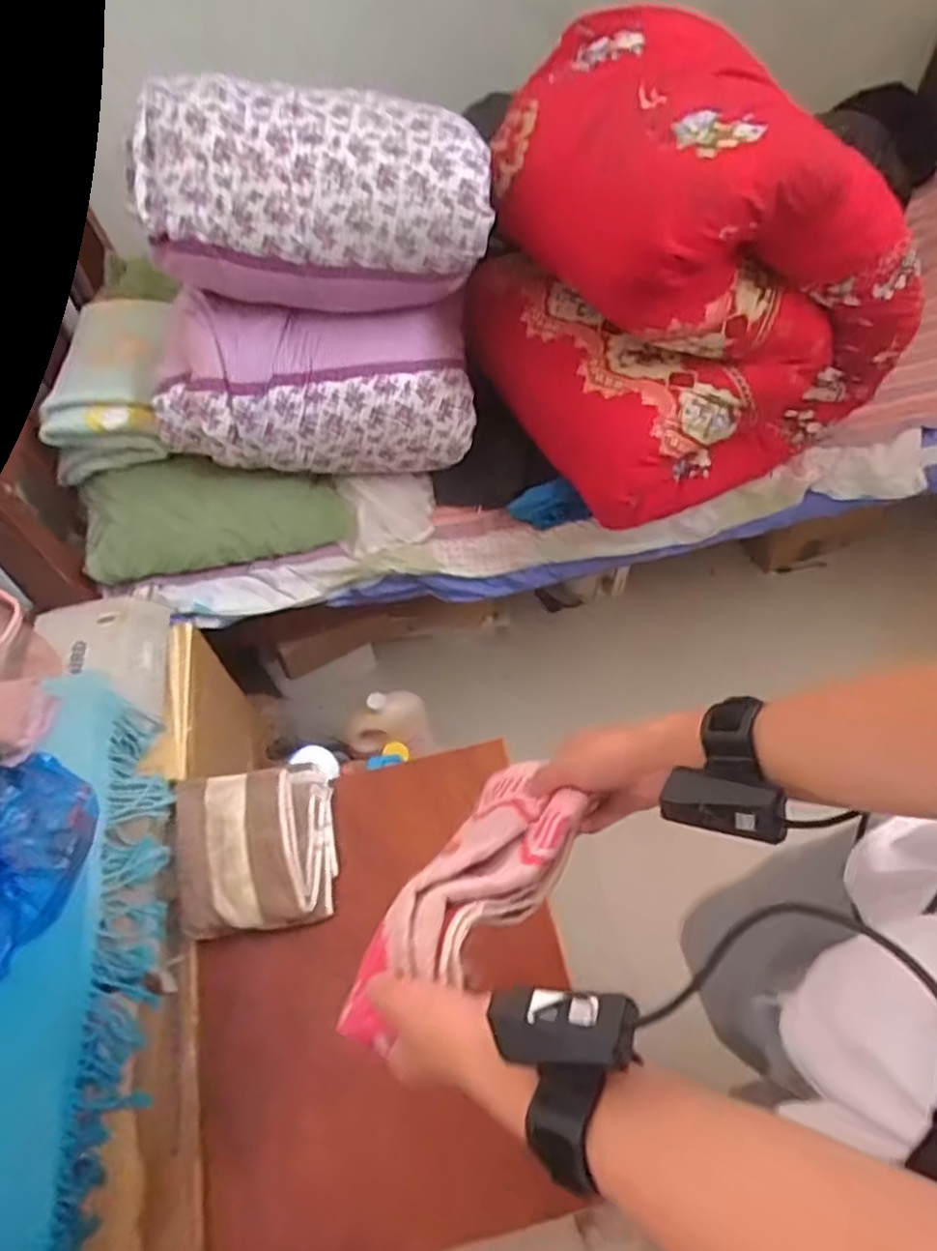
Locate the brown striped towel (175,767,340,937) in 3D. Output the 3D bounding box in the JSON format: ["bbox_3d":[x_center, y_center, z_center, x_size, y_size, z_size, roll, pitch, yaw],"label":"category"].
[{"bbox_3d":[-0.248,0.263,0.882,0.178,0.044,0.190,-12,56,-5],"label":"brown striped towel"}]

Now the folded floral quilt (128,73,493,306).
[{"bbox_3d":[-0.199,-0.584,0.992,0.433,0.218,0.231,-9,56,-3],"label":"folded floral quilt"}]

